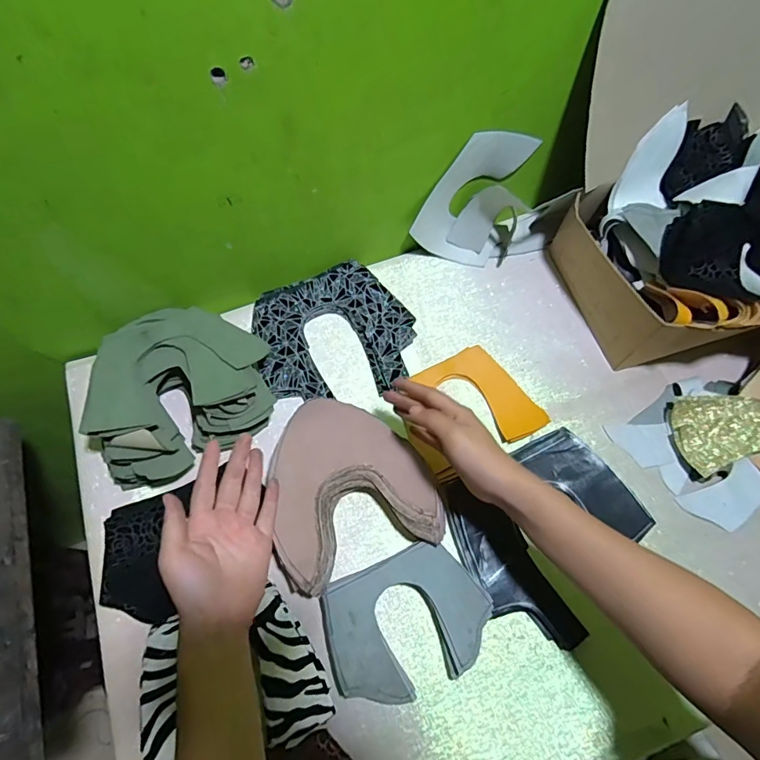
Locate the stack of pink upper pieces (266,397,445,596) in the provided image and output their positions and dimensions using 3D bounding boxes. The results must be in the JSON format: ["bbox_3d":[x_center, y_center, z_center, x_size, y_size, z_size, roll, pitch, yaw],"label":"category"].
[{"bbox_3d":[-0.038,0.110,0.505,0.169,0.036,0.177,-21,67,-8],"label":"stack of pink upper pieces"}]

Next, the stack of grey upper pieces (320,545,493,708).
[{"bbox_3d":[0.026,0.236,0.460,0.157,0.019,0.118,-22,68,-9],"label":"stack of grey upper pieces"}]

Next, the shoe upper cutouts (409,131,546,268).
[{"bbox_3d":[0.133,-0.213,0.587,0.174,0.152,0.075,-21,67,-8],"label":"shoe upper cutouts"}]

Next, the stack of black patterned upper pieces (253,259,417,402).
[{"bbox_3d":[-0.058,-0.057,0.591,0.189,0.023,0.174,-21,67,-9],"label":"stack of black patterned upper pieces"}]

